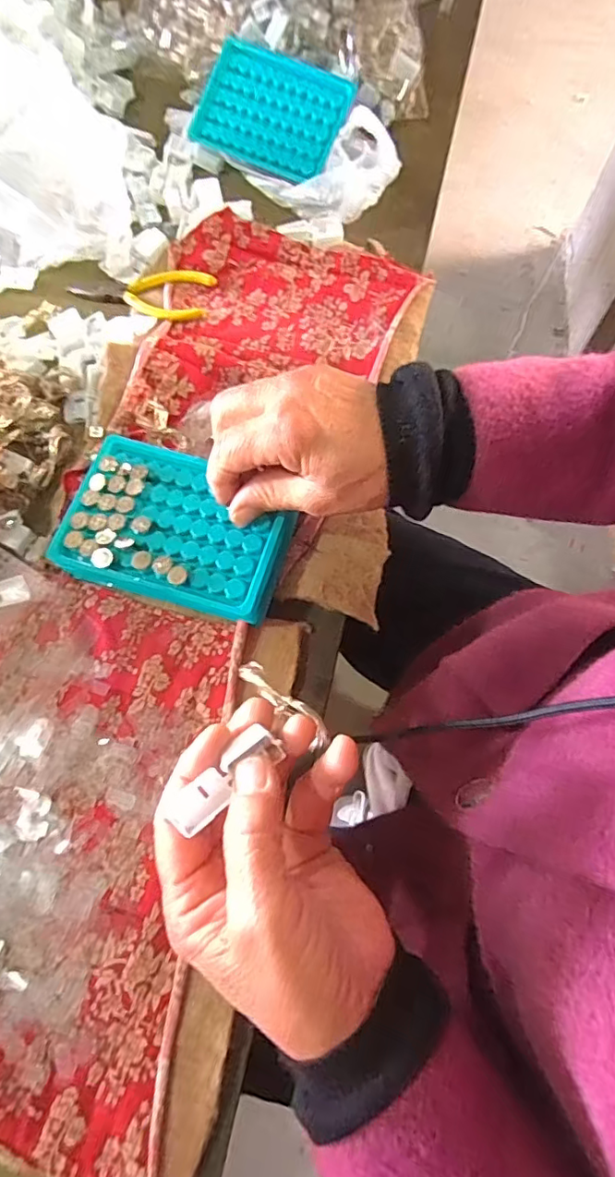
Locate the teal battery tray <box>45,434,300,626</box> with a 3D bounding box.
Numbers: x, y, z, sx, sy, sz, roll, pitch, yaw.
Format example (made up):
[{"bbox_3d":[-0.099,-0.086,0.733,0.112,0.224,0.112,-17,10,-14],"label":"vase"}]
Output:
[{"bbox_3d":[-0.080,-0.039,0.348,0.136,0.021,0.095,15,70,6],"label":"teal battery tray"}]

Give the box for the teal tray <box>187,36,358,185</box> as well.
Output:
[{"bbox_3d":[-0.034,-0.434,0.497,0.129,0.009,0.095,27,97,5],"label":"teal tray"}]

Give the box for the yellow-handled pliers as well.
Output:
[{"bbox_3d":[-0.137,-0.249,0.456,0.116,0.013,0.052,17,70,6],"label":"yellow-handled pliers"}]

